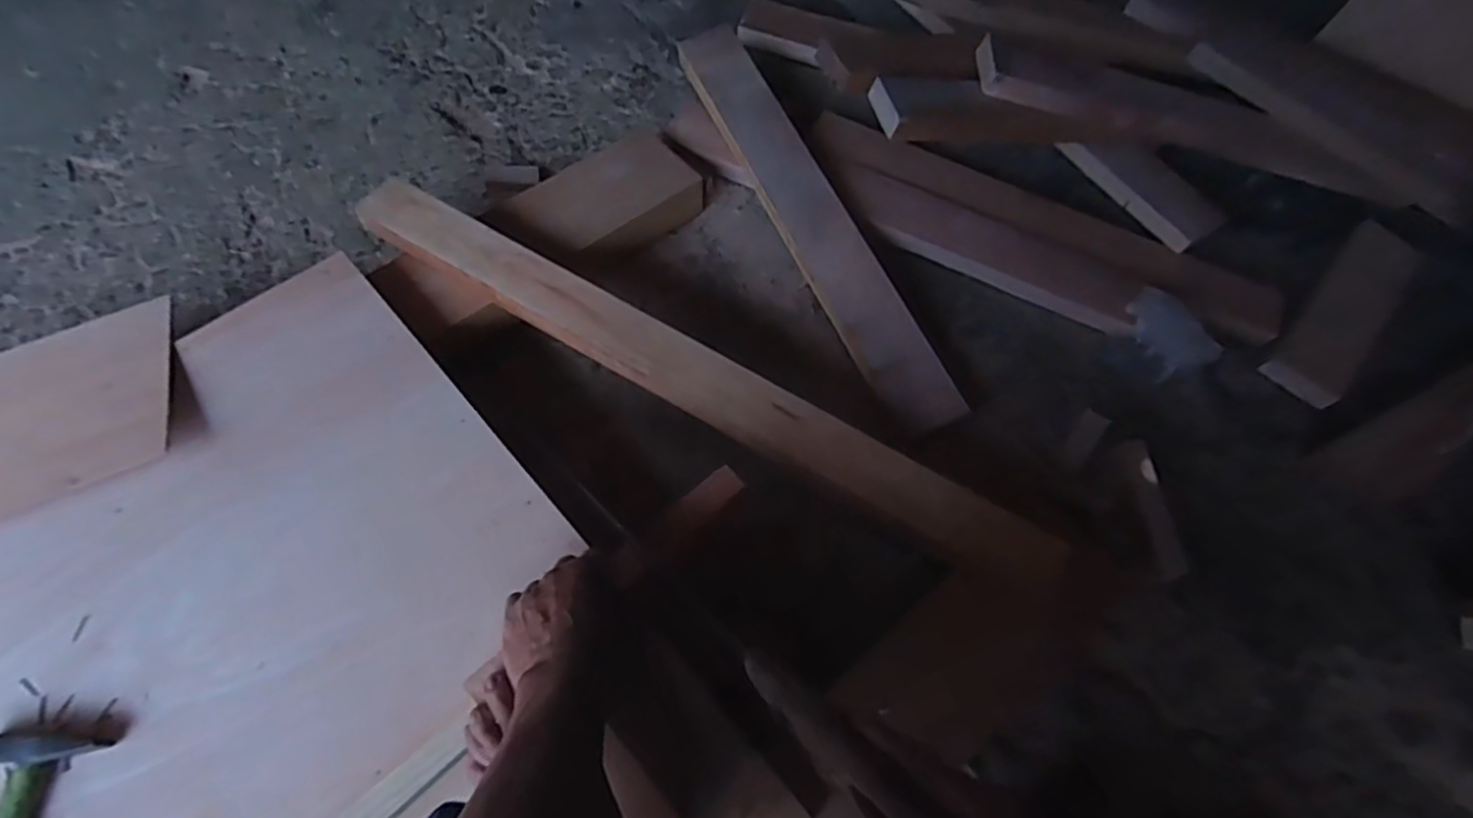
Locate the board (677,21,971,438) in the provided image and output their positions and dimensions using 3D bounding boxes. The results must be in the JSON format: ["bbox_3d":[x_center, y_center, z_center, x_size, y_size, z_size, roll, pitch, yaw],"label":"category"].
[{"bbox_3d":[0.087,-0.249,0.832,0.082,0.028,0.618,-29,75,8],"label":"board"}]

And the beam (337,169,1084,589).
[{"bbox_3d":[-0.062,-0.043,0.704,0.820,0.051,0.064,29,66,11],"label":"beam"}]

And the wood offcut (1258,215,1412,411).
[{"bbox_3d":[0.769,-0.131,0.840,0.081,0.029,0.312,39,68,16],"label":"wood offcut"}]

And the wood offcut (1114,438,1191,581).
[{"bbox_3d":[0.444,0.104,0.714,0.032,0.019,0.146,-7,64,-6],"label":"wood offcut"}]

